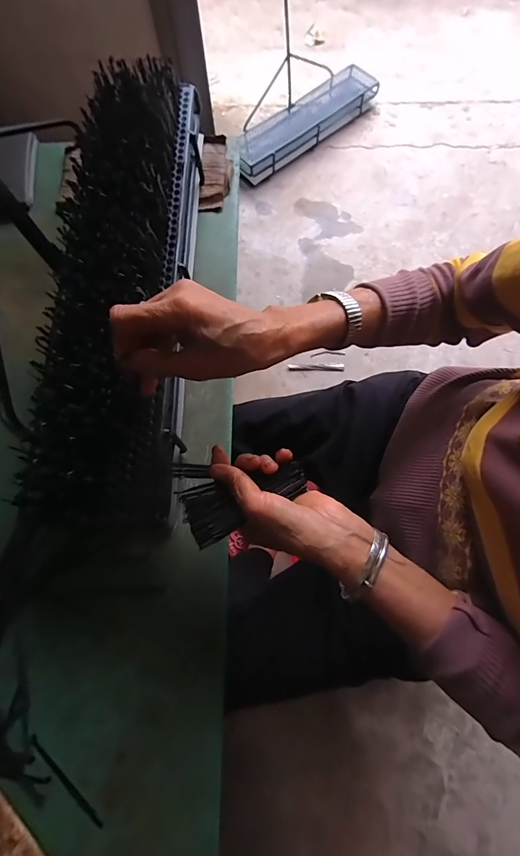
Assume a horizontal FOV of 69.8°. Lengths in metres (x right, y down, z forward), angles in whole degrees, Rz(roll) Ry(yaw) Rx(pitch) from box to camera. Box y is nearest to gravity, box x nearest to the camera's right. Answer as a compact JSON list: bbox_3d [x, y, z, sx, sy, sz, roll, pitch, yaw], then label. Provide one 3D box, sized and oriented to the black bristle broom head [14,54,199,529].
[{"bbox_3d":[-0.150,-0.183,0.445,0.135,0.103,0.573,1,75,3],"label":"black bristle broom head"}]

